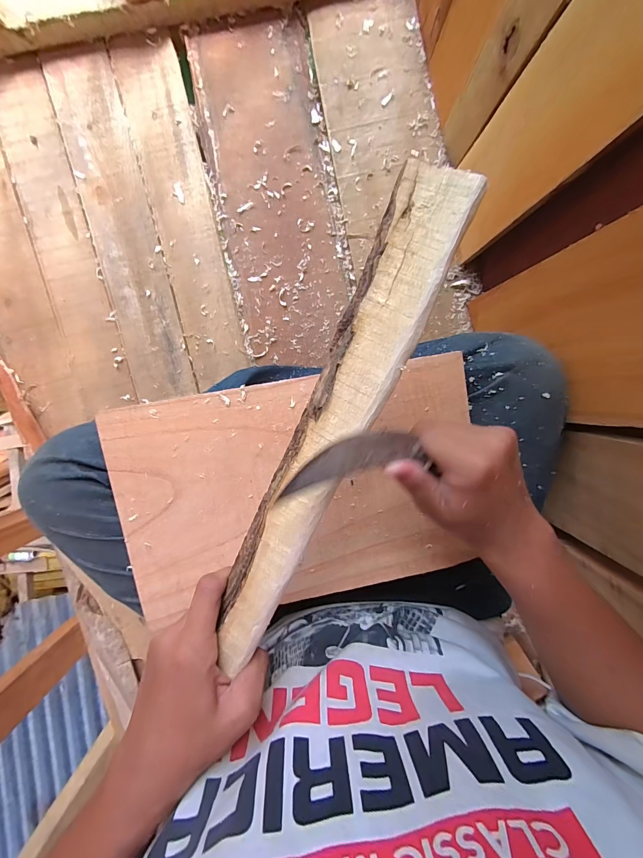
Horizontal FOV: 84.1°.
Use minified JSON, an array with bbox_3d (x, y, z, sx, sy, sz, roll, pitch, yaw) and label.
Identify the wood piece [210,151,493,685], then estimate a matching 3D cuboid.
[{"bbox_3d":[0.000,0.013,0.215,0.040,0.021,0.314,24,103,-3],"label":"wood piece"}]

